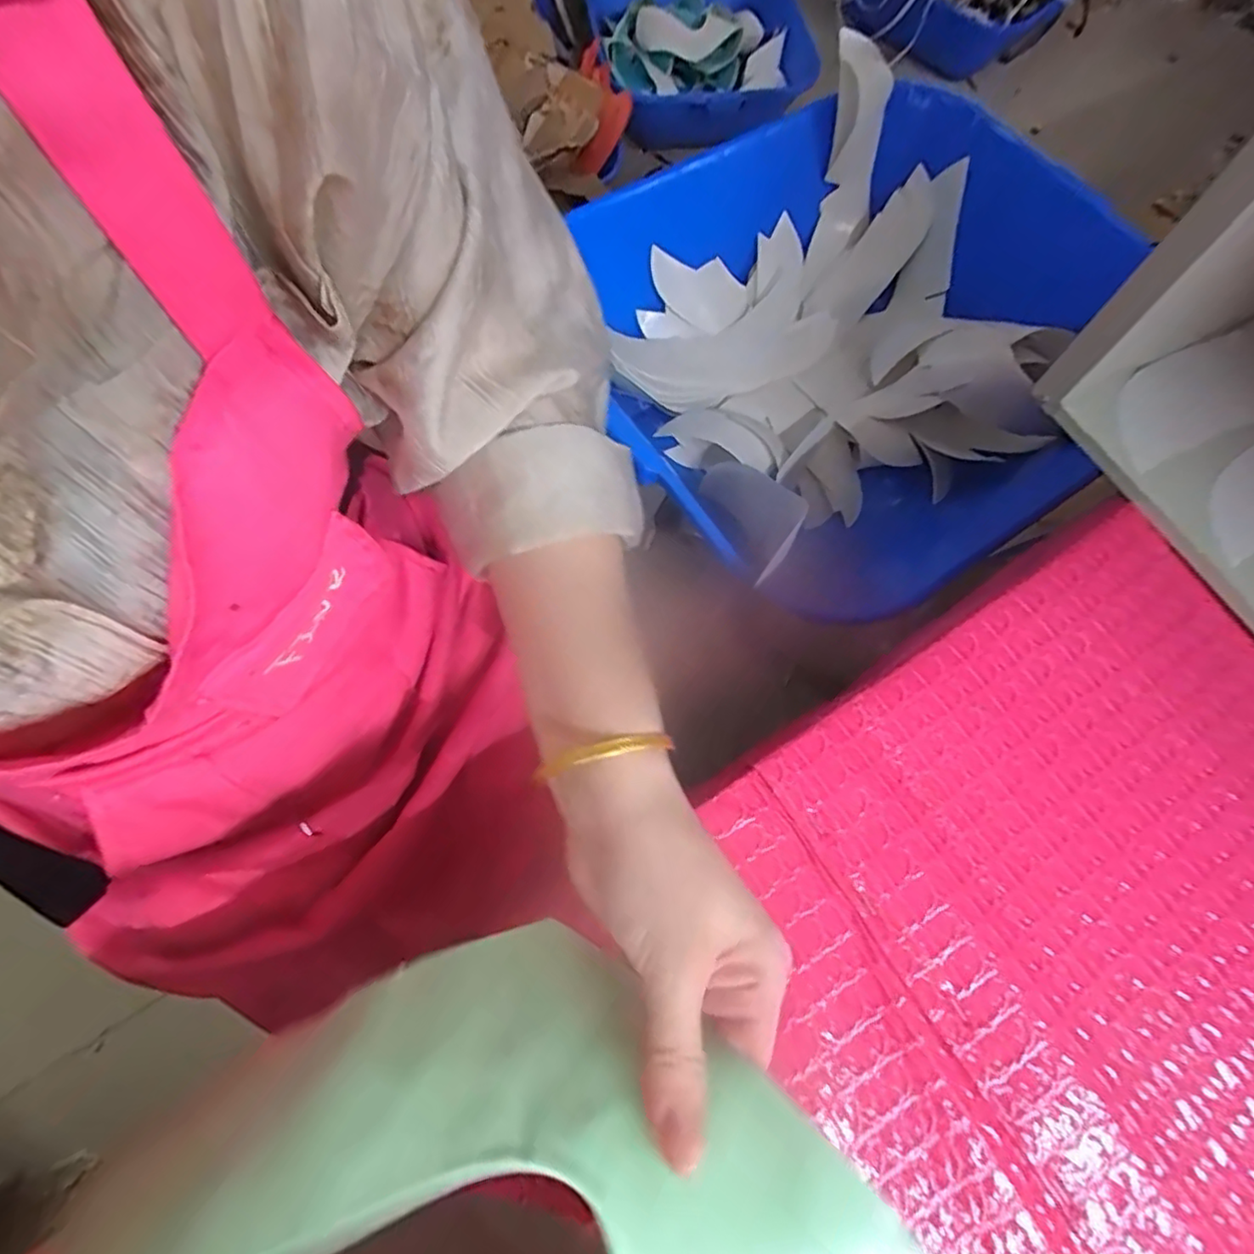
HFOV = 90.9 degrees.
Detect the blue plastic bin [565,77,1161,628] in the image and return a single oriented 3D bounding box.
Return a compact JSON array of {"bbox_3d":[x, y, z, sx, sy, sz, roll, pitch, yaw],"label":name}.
[{"bbox_3d":[0.280,-0.347,0.706,0.486,0.191,0.465,-29,75,-11],"label":"blue plastic bin"}]

